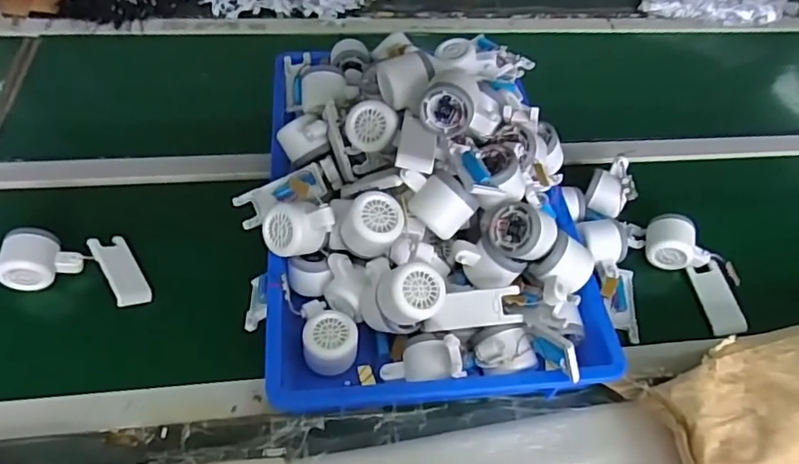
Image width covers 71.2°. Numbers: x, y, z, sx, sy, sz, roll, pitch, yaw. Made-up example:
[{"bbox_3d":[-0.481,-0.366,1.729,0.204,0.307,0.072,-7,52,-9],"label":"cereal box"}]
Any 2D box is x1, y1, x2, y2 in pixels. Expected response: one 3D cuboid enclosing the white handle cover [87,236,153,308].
[{"bbox_3d":[-0.335,0.046,0.668,0.043,0.021,0.100,-9,46,-47],"label":"white handle cover"}]

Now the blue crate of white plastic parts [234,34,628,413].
[{"bbox_3d":[0.041,-0.069,0.670,0.414,0.194,0.508,-1,53,-6],"label":"blue crate of white plastic parts"}]

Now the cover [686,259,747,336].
[{"bbox_3d":[0.401,0.084,0.705,0.038,0.006,0.097,-18,54,19],"label":"cover"}]

